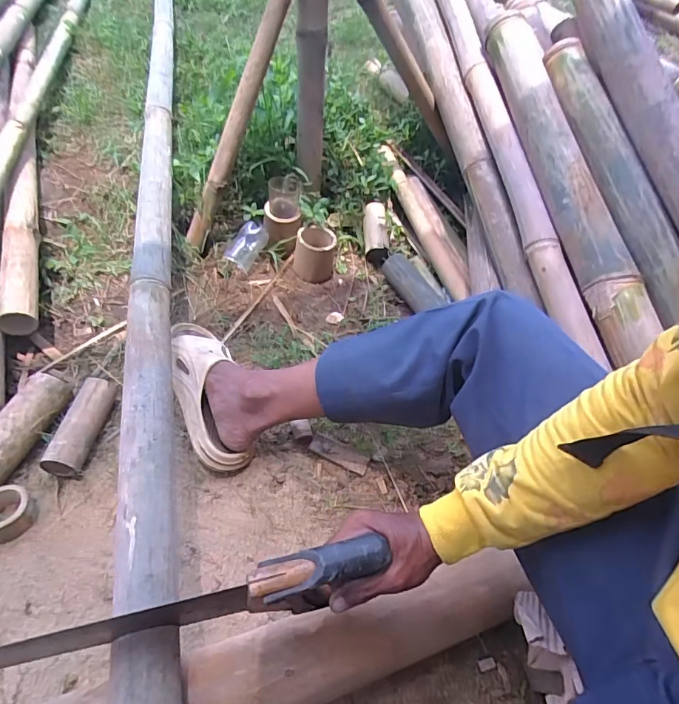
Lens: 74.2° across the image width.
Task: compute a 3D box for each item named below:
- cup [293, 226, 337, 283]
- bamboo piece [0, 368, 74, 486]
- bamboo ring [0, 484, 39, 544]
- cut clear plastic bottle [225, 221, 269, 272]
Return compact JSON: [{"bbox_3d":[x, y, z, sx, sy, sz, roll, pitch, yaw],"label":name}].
[{"bbox_3d":[-0.054,-0.213,0.989,0.087,0.102,0.072,9,50,1],"label":"cup"},{"bbox_3d":[-0.490,0.135,0.666,0.066,0.067,0.265,12,51,4],"label":"bamboo piece"},{"bbox_3d":[-0.452,0.217,0.607,0.064,0.041,0.064,3,51,-4],"label":"bamboo ring"},{"bbox_3d":[-0.209,-0.231,0.984,0.066,0.077,0.093,26,53,15],"label":"cut clear plastic bottle"}]

